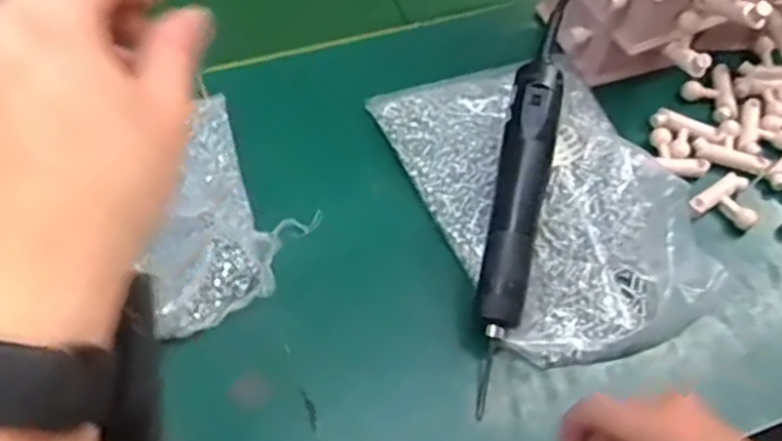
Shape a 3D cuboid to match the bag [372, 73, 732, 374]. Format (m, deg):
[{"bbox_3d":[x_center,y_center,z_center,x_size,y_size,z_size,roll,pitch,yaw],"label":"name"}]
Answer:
[{"bbox_3d":[0.124,-0.028,0.570,0.187,0.050,0.275,-20,59,-16],"label":"bag"}]

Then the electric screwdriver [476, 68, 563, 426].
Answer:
[{"bbox_3d":[0.087,0.005,0.518,0.034,0.029,0.248,11,79,4],"label":"electric screwdriver"}]

